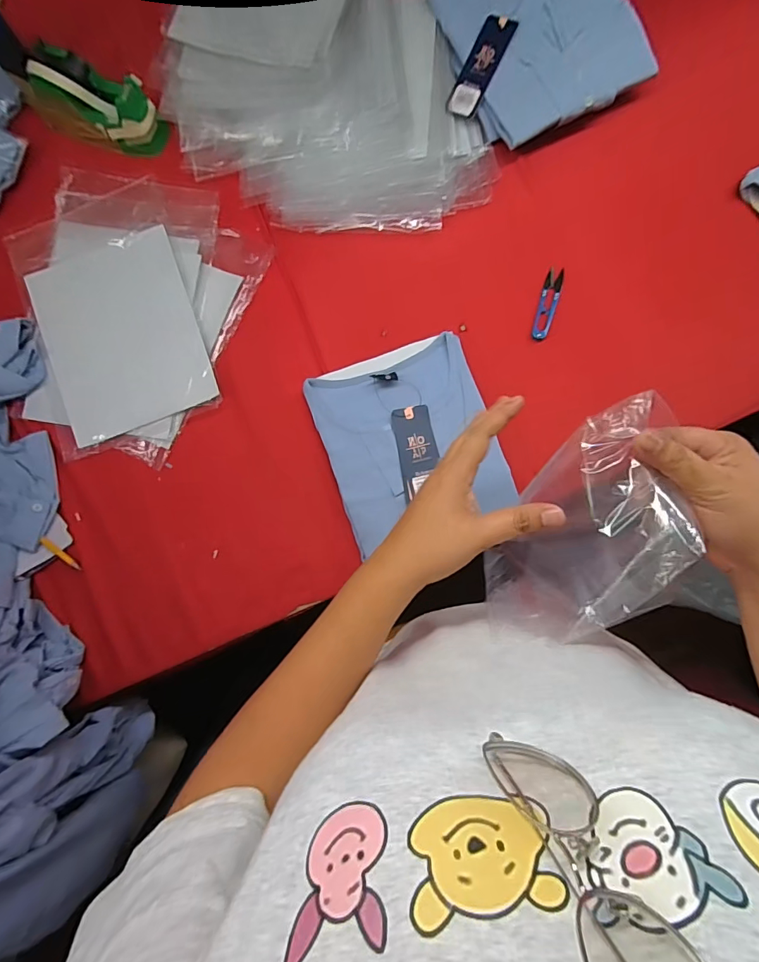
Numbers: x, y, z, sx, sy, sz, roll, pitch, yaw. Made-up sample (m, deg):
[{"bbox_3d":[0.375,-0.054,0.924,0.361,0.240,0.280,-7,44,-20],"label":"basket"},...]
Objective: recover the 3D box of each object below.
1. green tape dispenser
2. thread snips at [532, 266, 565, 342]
[{"bbox_3d":[-0.384,-0.513,0.585,0.182,0.066,0.081,27,86,3],"label":"green tape dispenser"},{"bbox_3d":[0.223,-0.233,0.583,0.025,0.005,0.101,15,88,2],"label":"thread snips"}]

